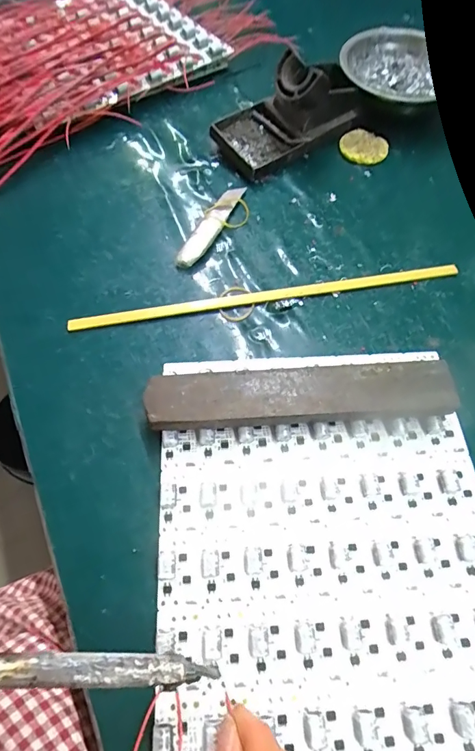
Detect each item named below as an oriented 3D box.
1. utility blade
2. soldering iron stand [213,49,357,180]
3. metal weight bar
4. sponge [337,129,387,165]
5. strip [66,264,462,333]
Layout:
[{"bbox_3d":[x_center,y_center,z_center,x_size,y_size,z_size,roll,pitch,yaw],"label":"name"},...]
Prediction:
[{"bbox_3d":[-0.022,-0.132,0.377,0.019,0.006,0.104,24,65,11],"label":"utility blade"},{"bbox_3d":[0.052,-0.260,0.412,0.137,0.066,0.072,-33,68,-16],"label":"soldering iron stand"},{"bbox_3d":[0.042,0.016,0.291,0.198,0.028,0.036,-3,63,-3],"label":"metal weight bar"},{"bbox_3d":[0.126,-0.227,0.430,0.047,0.007,0.044,17,64,7],"label":"sponge"},{"bbox_3d":[0.026,-0.063,0.345,0.311,0.005,0.013,-10,64,-6],"label":"strip"}]

